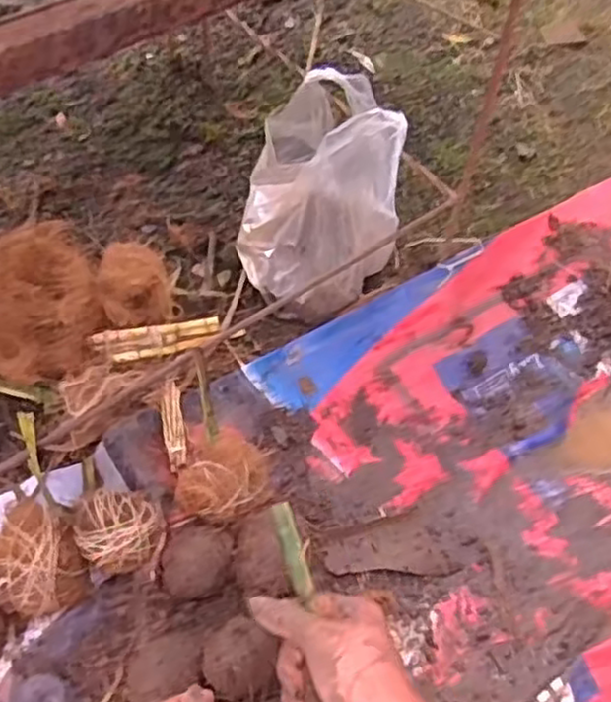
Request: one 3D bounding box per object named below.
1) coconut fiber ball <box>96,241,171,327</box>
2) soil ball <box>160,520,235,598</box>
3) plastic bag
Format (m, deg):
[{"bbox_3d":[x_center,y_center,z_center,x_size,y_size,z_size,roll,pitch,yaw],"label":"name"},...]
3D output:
[{"bbox_3d":[-0.200,-0.072,0.838,0.076,0.073,0.093,-15,56,-13],"label":"coconut fiber ball"},{"bbox_3d":[-0.100,0.189,0.652,0.068,0.061,0.067,1,54,-2],"label":"soil ball"},{"bbox_3d":[0.014,-0.183,0.834,0.175,0.222,0.207,1,54,-2],"label":"plastic bag"}]

